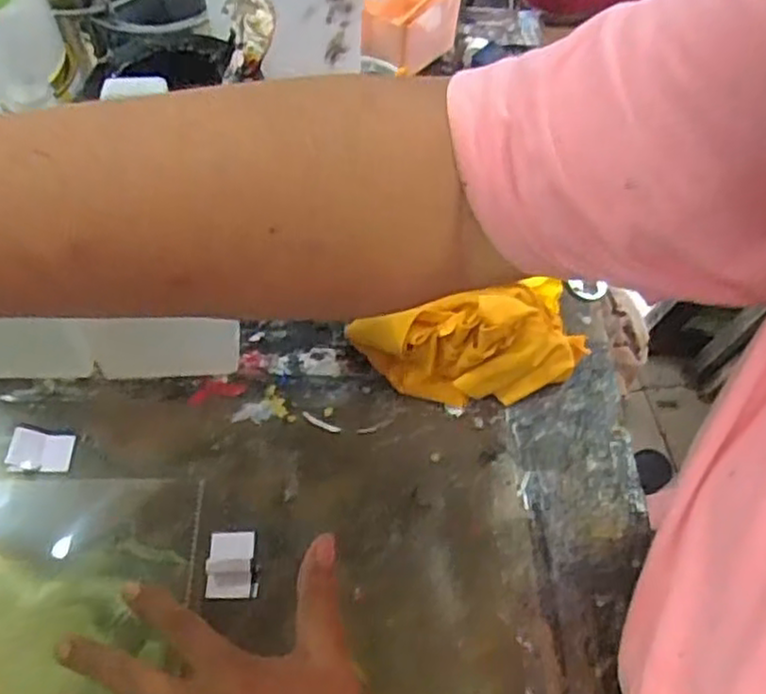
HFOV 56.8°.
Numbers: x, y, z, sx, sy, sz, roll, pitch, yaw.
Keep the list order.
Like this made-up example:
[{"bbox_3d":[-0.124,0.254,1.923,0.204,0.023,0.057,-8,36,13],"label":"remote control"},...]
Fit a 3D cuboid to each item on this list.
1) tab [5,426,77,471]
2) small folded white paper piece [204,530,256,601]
[{"bbox_3d":[-0.225,0.069,0.468,0.037,0.010,0.025,4,56,0],"label":"tab"},{"bbox_3d":[-0.093,0.130,0.430,0.028,0.010,0.039,0,56,-3],"label":"small folded white paper piece"}]

